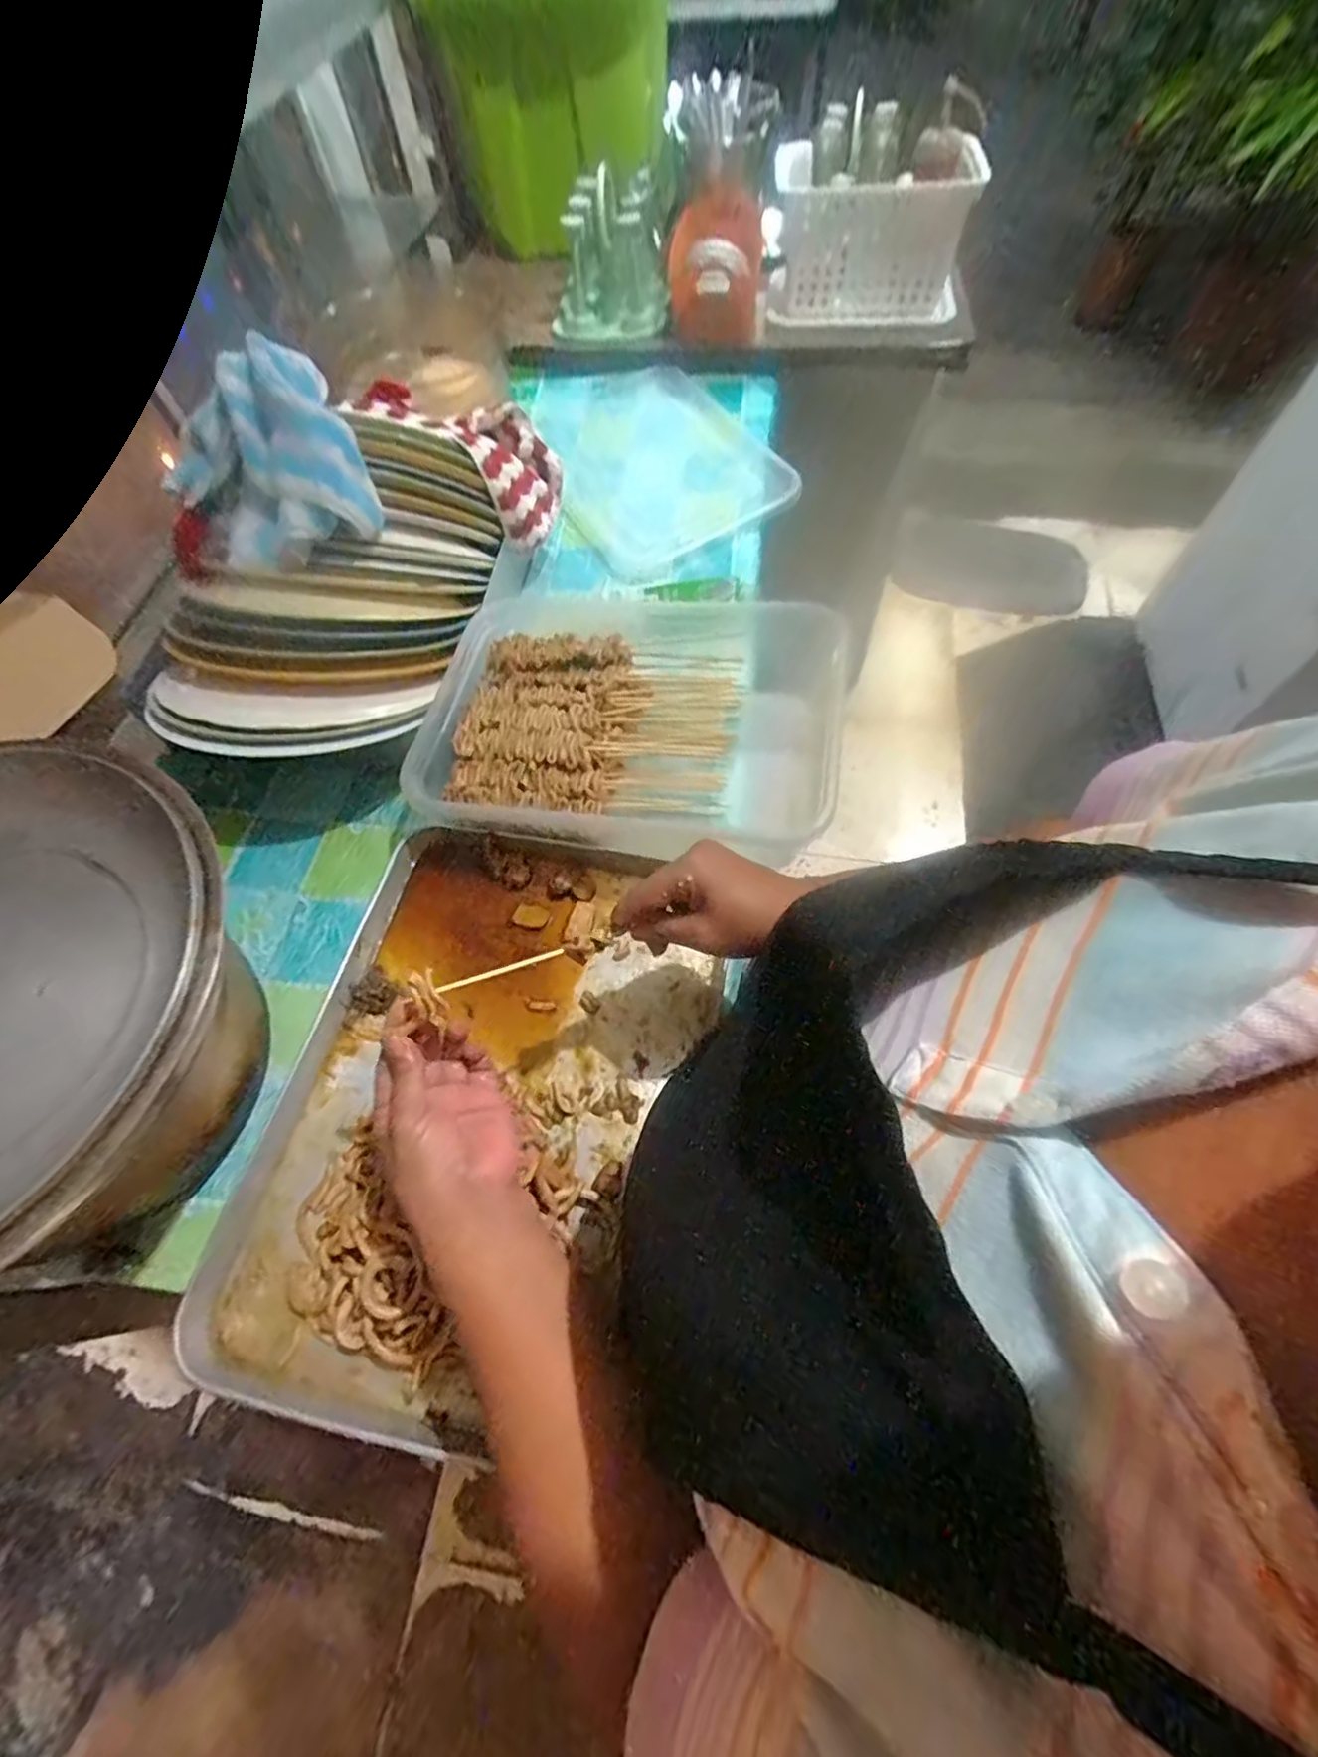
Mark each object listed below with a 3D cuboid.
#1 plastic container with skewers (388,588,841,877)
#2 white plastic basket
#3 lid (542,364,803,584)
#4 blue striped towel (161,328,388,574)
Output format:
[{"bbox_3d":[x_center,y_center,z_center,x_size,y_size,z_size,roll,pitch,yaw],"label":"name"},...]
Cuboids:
[{"bbox_3d":[-0.015,-0.144,0.601,0.389,0.072,0.265,2,63,3],"label":"plastic container with skewers"},{"bbox_3d":[0.269,-0.817,0.834,0.226,0.159,0.155,5,63,5],"label":"white plastic basket"},{"bbox_3d":[-0.019,-0.548,0.840,0.247,0.023,0.385,-30,67,-2],"label":"lid"},{"bbox_3d":[-0.329,-0.345,0.543,0.148,0.103,0.169,-29,65,-12],"label":"blue striped towel"}]

